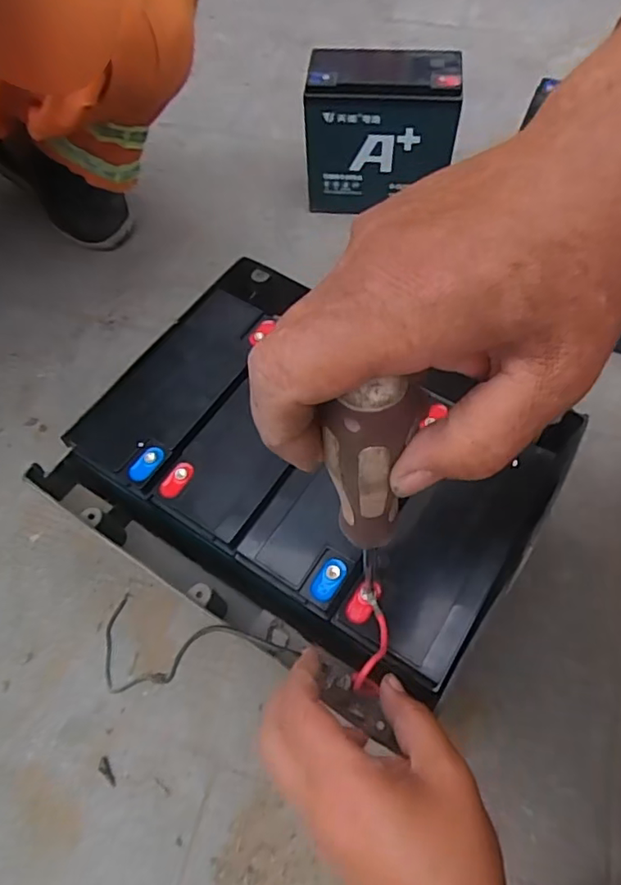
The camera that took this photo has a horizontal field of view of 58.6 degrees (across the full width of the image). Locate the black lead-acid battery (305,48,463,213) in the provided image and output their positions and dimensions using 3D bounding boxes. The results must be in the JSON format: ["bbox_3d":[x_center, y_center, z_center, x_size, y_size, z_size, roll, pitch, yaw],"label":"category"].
[{"bbox_3d":[0.092,-0.403,0.742,0.189,0.194,0.080,5,61,4],"label":"black lead-acid battery"}]

